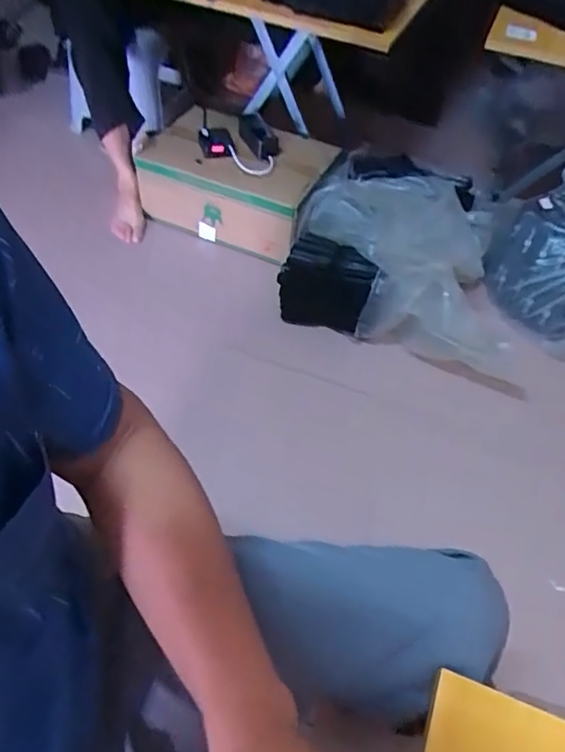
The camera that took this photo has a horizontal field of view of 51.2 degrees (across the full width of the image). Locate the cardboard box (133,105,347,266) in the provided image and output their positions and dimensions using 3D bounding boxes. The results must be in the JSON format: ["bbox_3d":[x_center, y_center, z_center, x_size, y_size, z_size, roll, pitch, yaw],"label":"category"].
[{"bbox_3d":[-0.117,-0.475,1.465,0.438,0.185,0.279,26,54,15],"label":"cardboard box"}]

